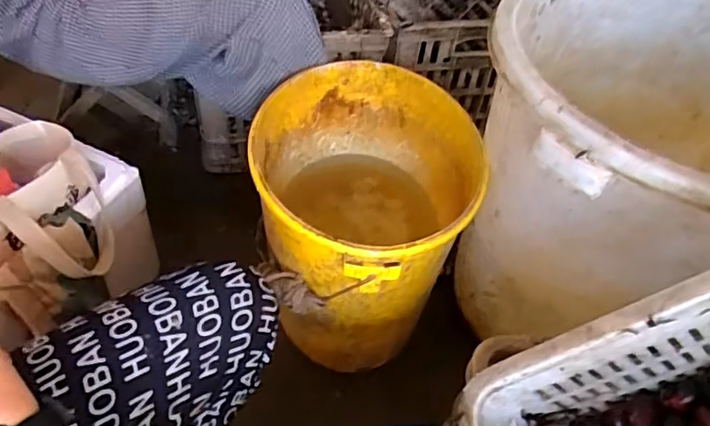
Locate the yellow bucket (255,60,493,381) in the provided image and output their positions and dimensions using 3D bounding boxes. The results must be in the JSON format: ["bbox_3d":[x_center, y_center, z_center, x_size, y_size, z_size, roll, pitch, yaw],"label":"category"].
[{"bbox_3d":[0.013,0.007,0.826,0.298,0.292,0.341,-12,50,-17],"label":"yellow bucket"}]

